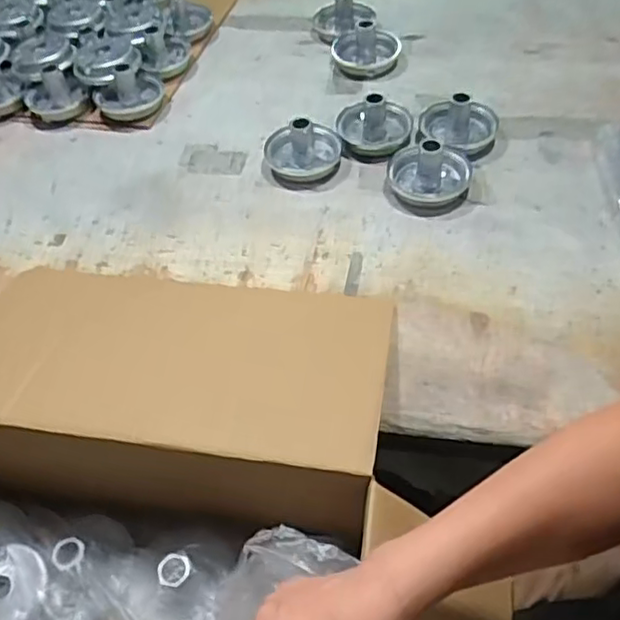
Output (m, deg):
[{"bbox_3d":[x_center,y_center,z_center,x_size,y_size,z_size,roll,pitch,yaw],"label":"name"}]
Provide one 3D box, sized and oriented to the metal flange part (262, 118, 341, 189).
[{"bbox_3d":[-0.007,-0.198,0.761,0.096,0.054,0.089,-6,50,1],"label":"metal flange part"}]

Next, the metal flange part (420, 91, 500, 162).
[{"bbox_3d":[0.181,-0.235,0.774,0.095,0.051,0.099,5,51,10],"label":"metal flange part"}]

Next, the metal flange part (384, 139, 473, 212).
[{"bbox_3d":[0.133,-0.162,0.715,0.091,0.053,0.090,5,51,10],"label":"metal flange part"}]

